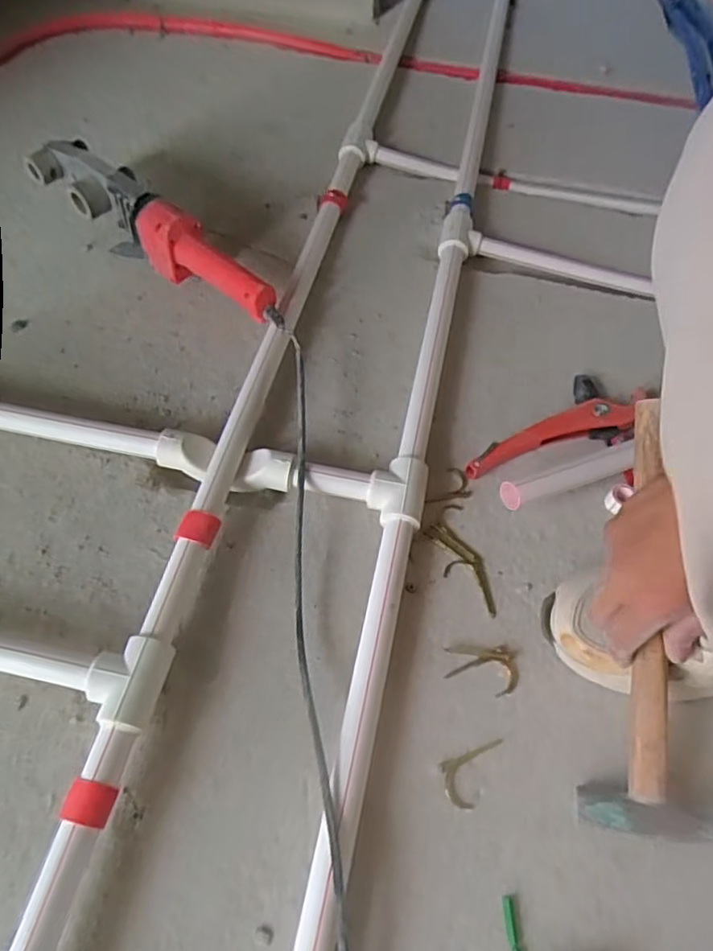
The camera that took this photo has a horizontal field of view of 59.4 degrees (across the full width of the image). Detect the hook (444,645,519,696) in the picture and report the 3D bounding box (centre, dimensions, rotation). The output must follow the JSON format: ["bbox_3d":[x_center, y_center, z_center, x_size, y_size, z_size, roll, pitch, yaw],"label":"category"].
[{"bbox_3d":[0.101,0.156,0.504,0.055,0.006,0.040,1,58,-2],"label":"hook"}]

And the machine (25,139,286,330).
[{"bbox_3d":[-0.217,-0.264,0.692,0.345,0.094,0.055,32,62,16],"label":"machine"}]

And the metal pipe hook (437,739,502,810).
[{"bbox_3d":[0.090,0.222,0.463,0.054,0.004,0.035,-15,60,-12],"label":"metal pipe hook"}]

